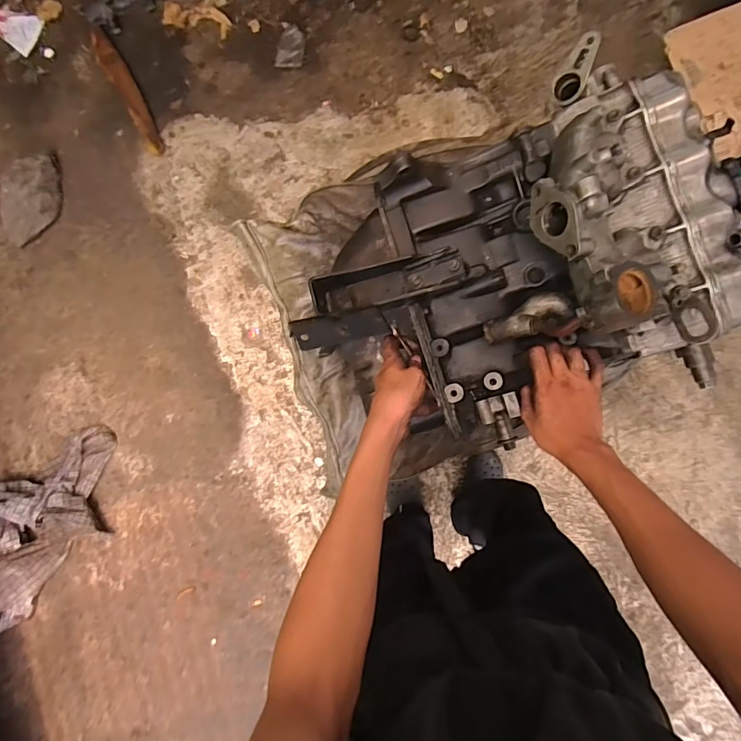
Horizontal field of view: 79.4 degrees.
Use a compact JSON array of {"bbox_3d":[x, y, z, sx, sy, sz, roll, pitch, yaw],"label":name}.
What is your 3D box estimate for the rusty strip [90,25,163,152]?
[{"bbox_3d":[-0.719,-0.827,1.316,0.072,0.038,0.407,-29,84,-2],"label":"rusty strip"}]

